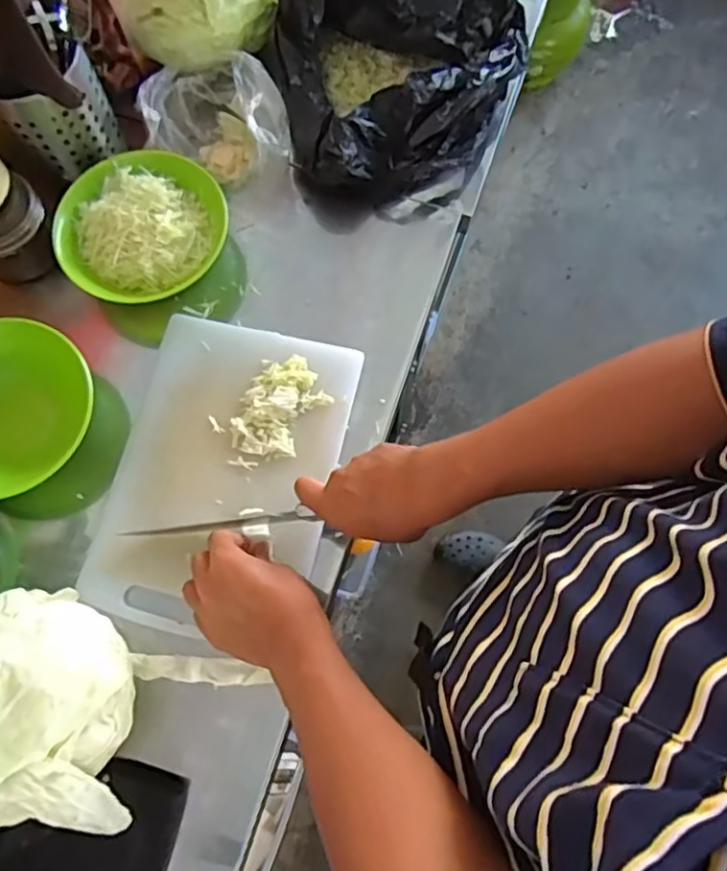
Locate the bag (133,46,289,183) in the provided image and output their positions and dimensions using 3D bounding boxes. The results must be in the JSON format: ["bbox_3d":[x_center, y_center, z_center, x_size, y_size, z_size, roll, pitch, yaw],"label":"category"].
[{"bbox_3d":[-0.148,-0.340,0.687,0.145,0.086,0.111,14,73,4],"label":"bag"}]

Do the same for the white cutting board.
[{"bbox_3d":[-0.134,0.033,0.628,0.207,0.018,0.300,13,73,4],"label":"white cutting board"}]

